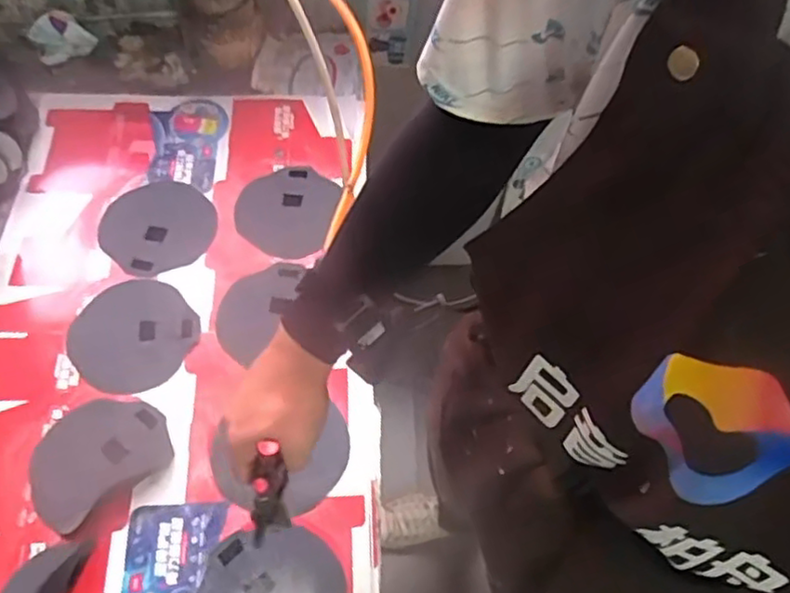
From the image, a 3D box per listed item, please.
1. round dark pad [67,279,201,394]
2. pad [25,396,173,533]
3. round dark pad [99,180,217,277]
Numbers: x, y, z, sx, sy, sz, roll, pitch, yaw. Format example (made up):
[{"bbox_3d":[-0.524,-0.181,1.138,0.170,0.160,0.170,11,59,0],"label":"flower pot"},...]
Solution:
[{"bbox_3d":[-0.317,0.044,0.793,0.148,0.007,0.140,0,62,-1],"label":"round dark pad"},{"bbox_3d":[-0.327,0.170,0.718,0.145,0.011,0.115,-34,68,-17],"label":"pad"},{"bbox_3d":[-0.313,-0.095,0.874,0.144,0.006,0.140,4,56,-5],"label":"round dark pad"}]

